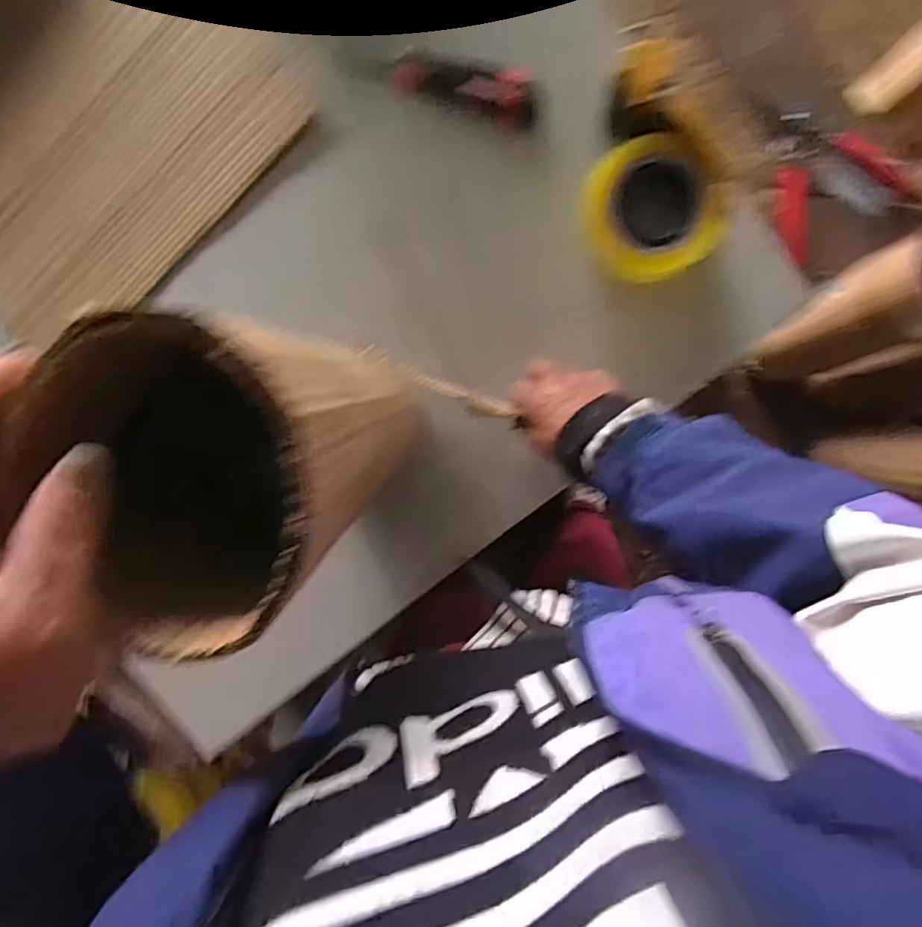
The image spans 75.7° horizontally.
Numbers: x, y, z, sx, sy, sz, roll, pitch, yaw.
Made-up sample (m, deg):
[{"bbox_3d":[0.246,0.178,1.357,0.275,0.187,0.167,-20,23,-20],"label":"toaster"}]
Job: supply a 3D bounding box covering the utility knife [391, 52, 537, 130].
[{"bbox_3d":[0.003,-0.341,0.543,0.131,0.019,0.043,9,99,-1],"label":"utility knife"}]

